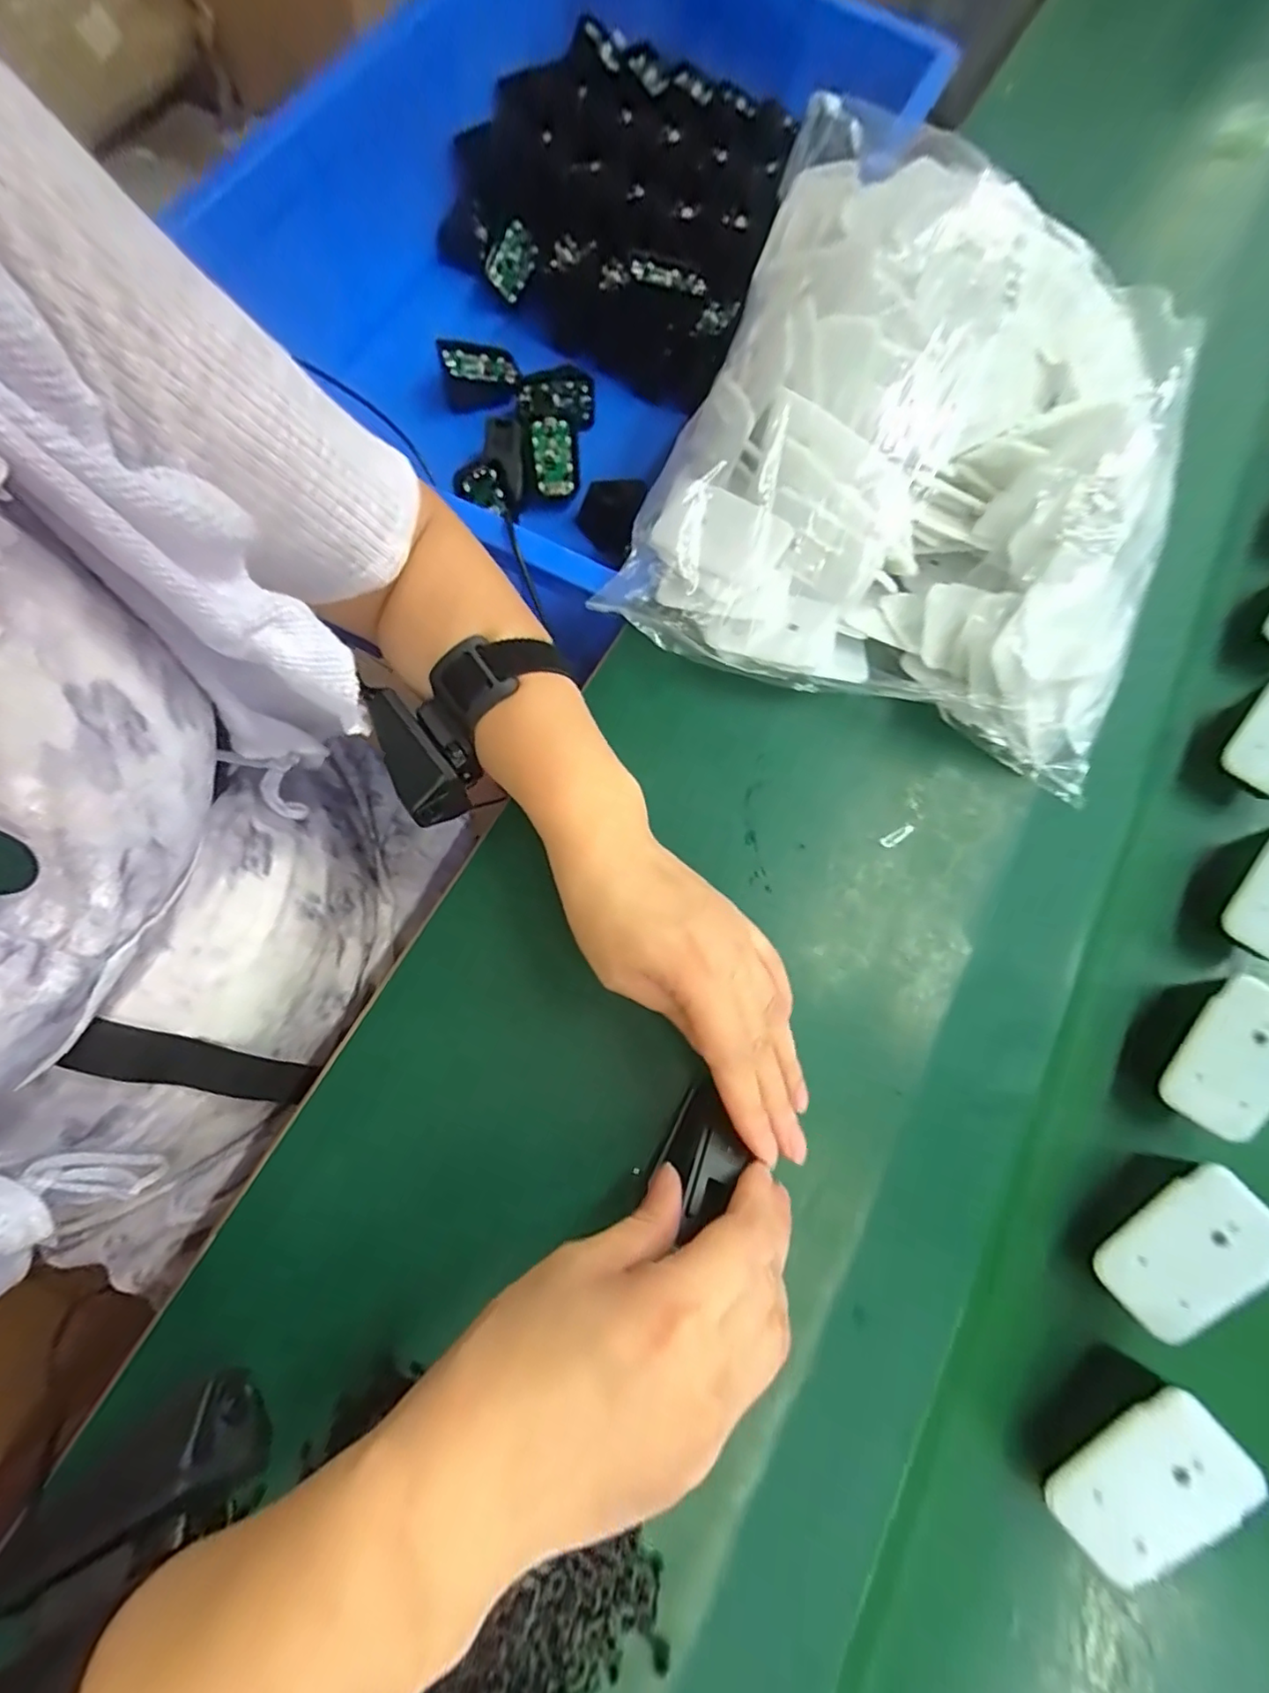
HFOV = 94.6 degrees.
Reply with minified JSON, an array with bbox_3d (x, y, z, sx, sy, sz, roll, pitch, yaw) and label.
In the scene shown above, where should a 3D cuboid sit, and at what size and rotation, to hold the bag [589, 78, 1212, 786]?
[{"bbox_3d":[0.172,-0.236,0.322,0.279,0.091,0.335,22,75,4],"label":"bag"}]

